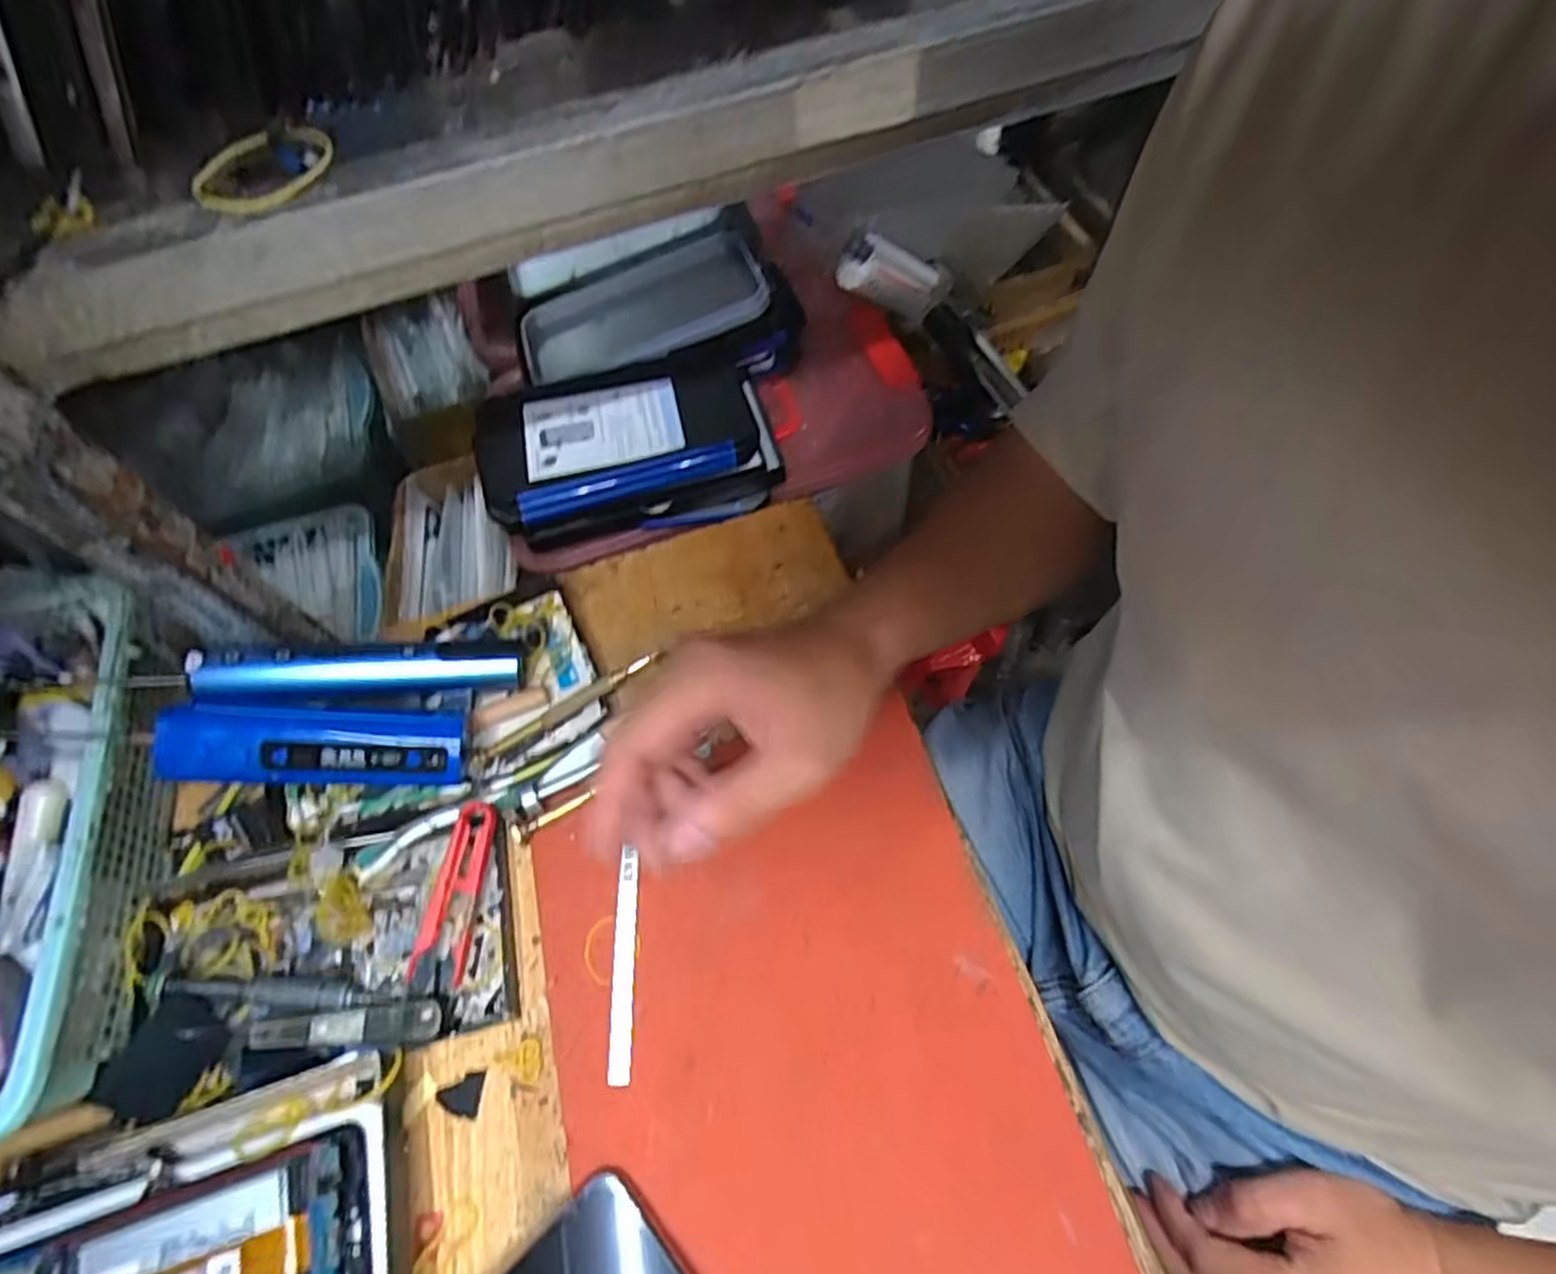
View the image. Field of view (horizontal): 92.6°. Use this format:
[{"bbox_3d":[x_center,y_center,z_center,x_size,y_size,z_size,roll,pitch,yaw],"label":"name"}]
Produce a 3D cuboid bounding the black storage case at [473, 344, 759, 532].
[{"bbox_3d":[-0.104,-0.134,0.497,0.181,0.040,0.100,-20,59,-4],"label":"black storage case"}]

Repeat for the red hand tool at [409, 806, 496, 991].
[{"bbox_3d":[-0.154,0.122,0.360,0.024,0.011,0.081,8,70,6],"label":"red hand tool"}]

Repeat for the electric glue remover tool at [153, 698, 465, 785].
[{"bbox_3d":[-0.226,0.049,0.368,0.130,0.023,0.045,4,56,-16],"label":"electric glue remover tool"}]

